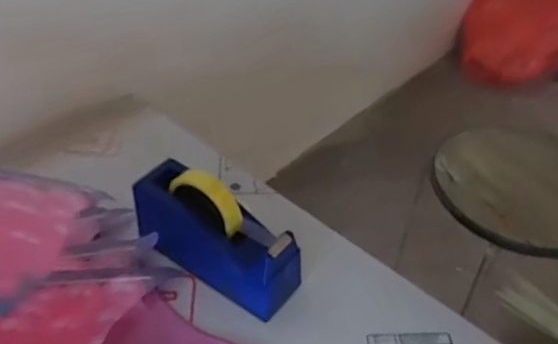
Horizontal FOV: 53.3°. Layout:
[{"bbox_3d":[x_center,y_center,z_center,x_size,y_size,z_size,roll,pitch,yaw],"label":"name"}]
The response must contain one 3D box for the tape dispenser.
[{"bbox_3d":[-0.075,0.068,0.639,0.203,0.121,0.067,26,45,23],"label":"tape dispenser"}]

